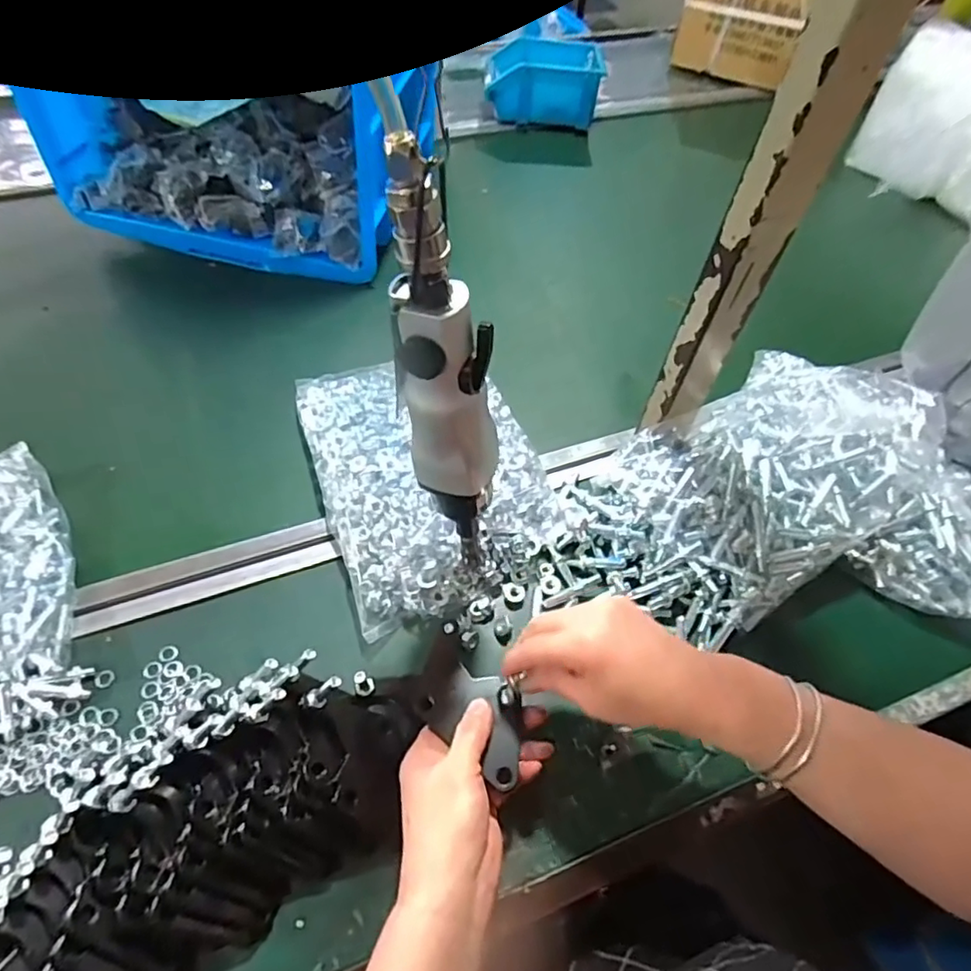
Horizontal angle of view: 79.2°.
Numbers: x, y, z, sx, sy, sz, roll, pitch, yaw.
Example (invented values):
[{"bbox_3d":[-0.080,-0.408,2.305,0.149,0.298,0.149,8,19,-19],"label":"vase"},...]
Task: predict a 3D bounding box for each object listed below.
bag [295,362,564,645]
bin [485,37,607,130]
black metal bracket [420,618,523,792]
[{"bbox_3d":[-0.053,-0.024,0.523,0.187,0.046,0.264,-17,59,-15],"label":"bag"},{"bbox_3d":[0.092,-0.637,0.929,0.173,0.085,0.138,7,56,1],"label":"bin"},{"bbox_3d":[-0.011,0.149,0.400,0.056,0.014,0.109,-33,65,-23],"label":"black metal bracket"}]

